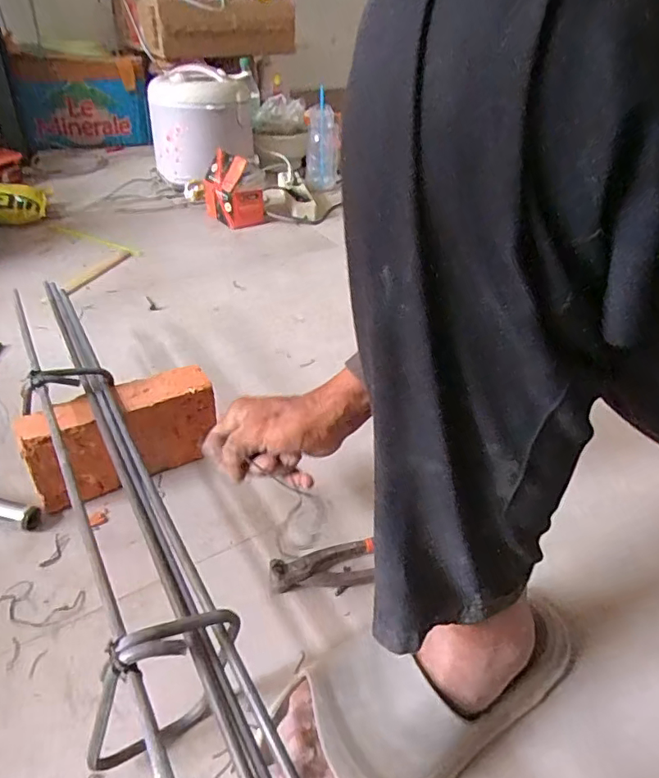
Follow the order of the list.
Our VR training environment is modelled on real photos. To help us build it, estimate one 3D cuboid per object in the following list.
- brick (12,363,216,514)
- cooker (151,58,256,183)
[{"bbox_3d":[-0.217,0.049,0.562,0.186,0.100,0.048,-19,43,-28],"label":"brick"},{"bbox_3d":[-0.343,-0.722,1.466,0.273,0.283,0.247,-4,37,-9],"label":"cooker"}]

